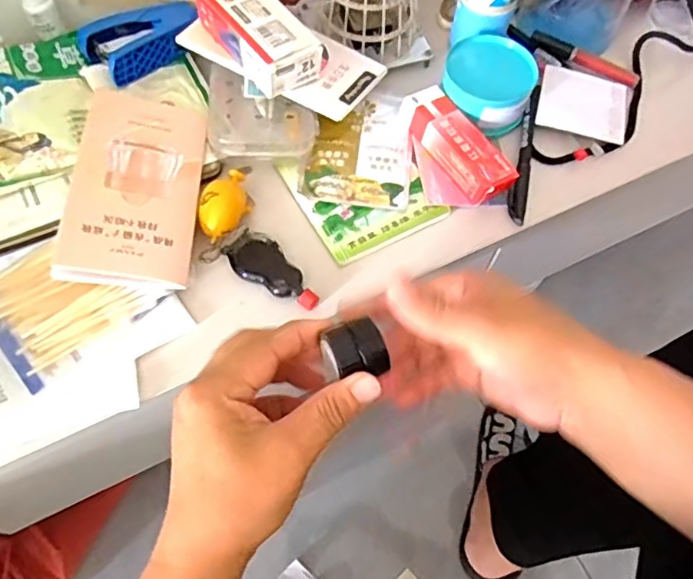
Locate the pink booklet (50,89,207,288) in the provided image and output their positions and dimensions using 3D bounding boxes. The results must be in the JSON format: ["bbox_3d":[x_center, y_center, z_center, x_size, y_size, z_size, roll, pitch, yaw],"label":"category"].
[{"bbox_3d":[-0.152,-0.080,0.435,0.086,0.011,0.163,10,59,-20],"label":"pink booklet"}]

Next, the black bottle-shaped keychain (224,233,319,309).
[{"bbox_3d":[-0.053,-0.012,0.436,0.075,0.013,0.036,41,69,17],"label":"black bottle-shaped keychain"}]

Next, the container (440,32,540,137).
[{"bbox_3d":[0.121,-0.176,0.505,0.075,0.032,0.081,21,64,8],"label":"container"}]

